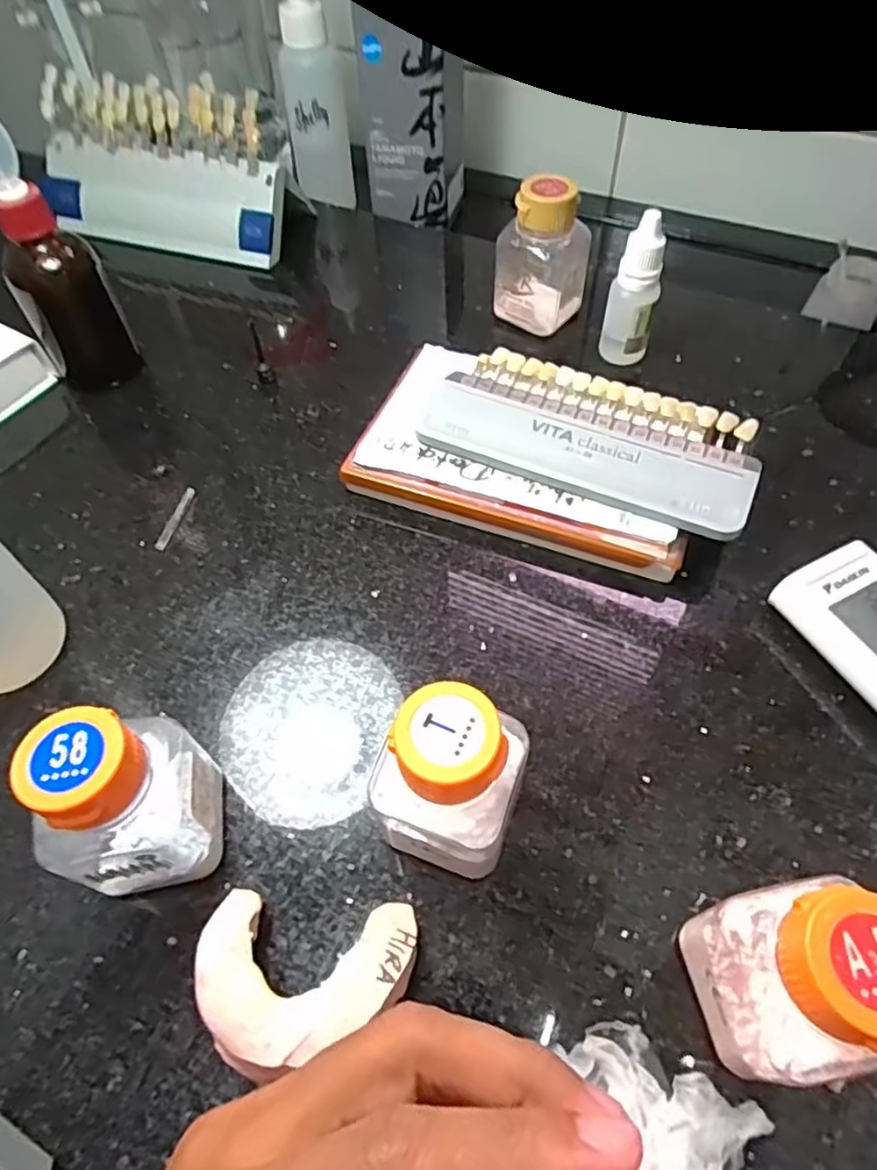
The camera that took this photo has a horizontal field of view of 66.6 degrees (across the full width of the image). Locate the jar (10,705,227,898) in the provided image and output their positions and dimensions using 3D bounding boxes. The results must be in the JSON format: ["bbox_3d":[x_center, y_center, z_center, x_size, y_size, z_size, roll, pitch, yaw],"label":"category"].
[{"bbox_3d":[-0.093,0.067,0.203,0.043,0.073,0.037,-20,58,-11],"label":"jar"}]

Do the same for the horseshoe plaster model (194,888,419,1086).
[{"bbox_3d":[-0.039,0.116,0.197,0.062,0.025,0.044,3,56,4],"label":"horseshoe plaster model"}]

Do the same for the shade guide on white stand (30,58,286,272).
[{"bbox_3d":[-0.177,-0.263,0.424,0.165,0.074,0.063,16,58,12],"label":"shade guide on white stand"}]

